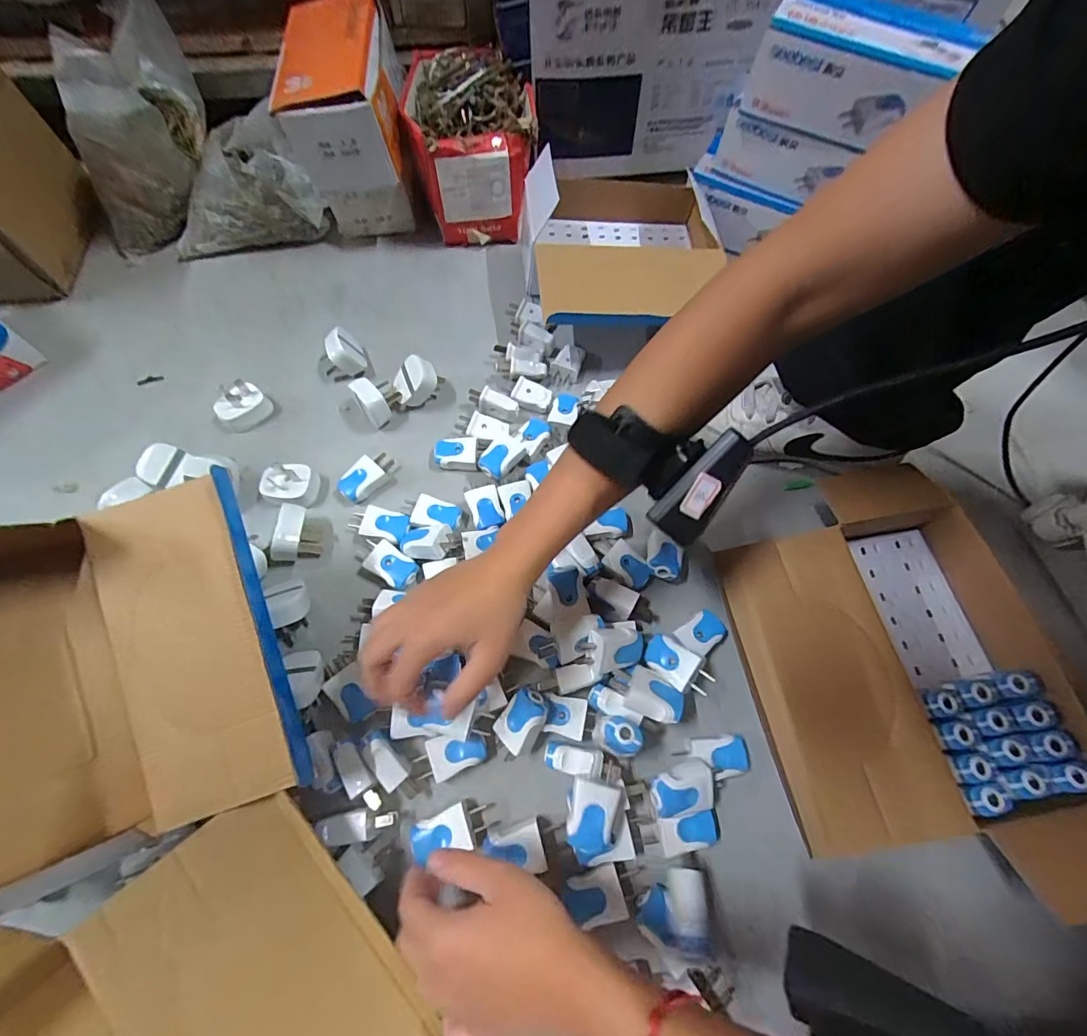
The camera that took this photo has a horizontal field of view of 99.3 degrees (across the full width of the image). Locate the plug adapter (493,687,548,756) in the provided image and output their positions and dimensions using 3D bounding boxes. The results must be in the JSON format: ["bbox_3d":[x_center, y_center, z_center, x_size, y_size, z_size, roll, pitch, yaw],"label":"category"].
[{"bbox_3d":[-0.016,0.157,0.358,0.033,0.021,0.043,34,95,32],"label":"plug adapter"}]

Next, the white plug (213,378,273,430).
[{"bbox_3d":[-0.317,-0.119,0.485,0.038,0.027,0.050,41,71,15],"label":"white plug"}]

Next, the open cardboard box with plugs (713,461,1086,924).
[{"bbox_3d":[0.279,0.105,0.373,0.253,0.089,0.301,-7,66,-5],"label":"open cardboard box with plugs"}]

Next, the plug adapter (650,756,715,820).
[{"bbox_3d":[0.102,0.202,0.347,0.048,0.026,0.029,-2,93,-16],"label":"plug adapter"}]

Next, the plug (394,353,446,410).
[{"bbox_3d":[-0.136,-0.147,0.505,0.049,0.044,0.040,-38,72,24],"label":"plug"}]

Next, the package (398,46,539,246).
[{"bbox_3d":[-0.089,-0.466,0.586,0.148,0.149,0.161,-9,67,-6],"label":"package"}]

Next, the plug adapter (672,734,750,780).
[{"bbox_3d":[0.137,0.190,0.368,0.055,0.023,0.029,-5,66,-4],"label":"plug adapter"}]

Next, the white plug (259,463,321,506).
[{"bbox_3d":[-0.247,-0.033,0.449,0.043,0.030,0.040,4,66,0],"label":"white plug"}]

